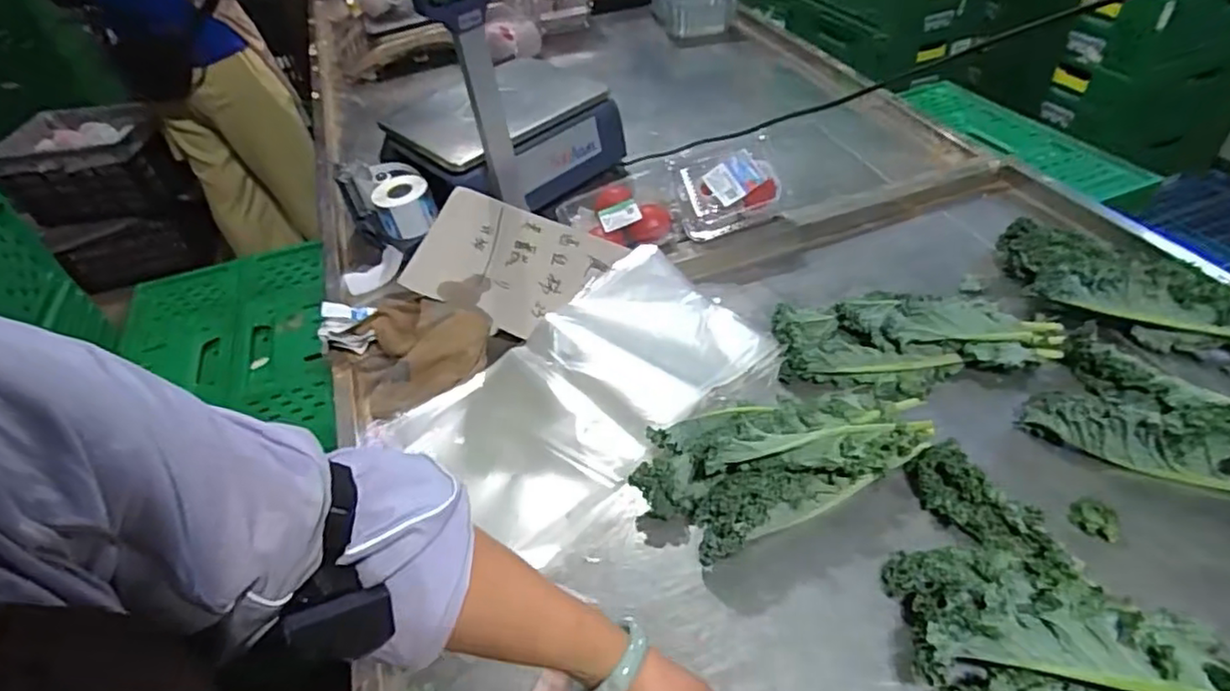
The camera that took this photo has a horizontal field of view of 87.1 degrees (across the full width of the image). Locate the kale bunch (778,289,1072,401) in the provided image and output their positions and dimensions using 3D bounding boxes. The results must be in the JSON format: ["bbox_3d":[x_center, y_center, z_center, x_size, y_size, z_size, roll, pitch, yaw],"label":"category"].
[{"bbox_3d":[0.386,-0.024,0.837,0.351,0.046,0.174,-6,44,2],"label":"kale bunch"}]

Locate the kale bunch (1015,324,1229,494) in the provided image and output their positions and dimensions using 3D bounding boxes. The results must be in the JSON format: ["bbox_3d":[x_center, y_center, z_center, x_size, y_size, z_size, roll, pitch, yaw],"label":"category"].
[{"bbox_3d":[0.664,0.086,0.688,0.377,0.056,0.168,21,51,26],"label":"kale bunch"}]

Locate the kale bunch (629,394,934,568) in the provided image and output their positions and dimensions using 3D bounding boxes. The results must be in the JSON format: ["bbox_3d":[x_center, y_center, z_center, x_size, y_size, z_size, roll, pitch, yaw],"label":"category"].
[{"bbox_3d":[0.180,0.107,0.707,0.314,0.080,0.159,-23,46,-15],"label":"kale bunch"}]

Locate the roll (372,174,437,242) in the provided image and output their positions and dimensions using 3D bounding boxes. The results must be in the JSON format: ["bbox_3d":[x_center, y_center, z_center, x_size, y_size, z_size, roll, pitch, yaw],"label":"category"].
[{"bbox_3d":[-0.341,-0.224,1.051,0.088,0.063,0.096,-4,44,4],"label":"roll"}]

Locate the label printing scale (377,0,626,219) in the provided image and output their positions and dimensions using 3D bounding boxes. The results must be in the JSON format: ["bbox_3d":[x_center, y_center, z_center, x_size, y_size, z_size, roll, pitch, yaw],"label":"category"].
[{"bbox_3d":[-0.188,-0.461,1.019,0.276,0.437,0.347,29,55,31],"label":"label printing scale"}]

